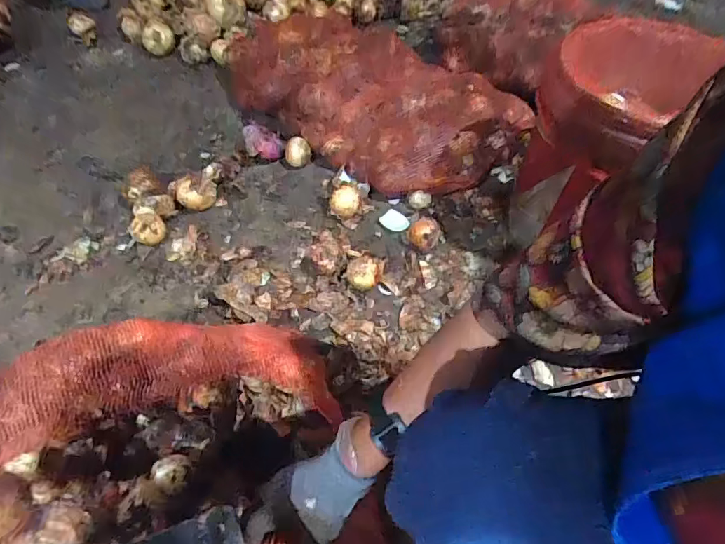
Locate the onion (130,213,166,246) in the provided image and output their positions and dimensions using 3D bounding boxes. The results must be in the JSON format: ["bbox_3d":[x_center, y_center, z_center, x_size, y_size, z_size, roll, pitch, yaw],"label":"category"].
[{"bbox_3d":[-0.435,-0.086,0.915,0.063,0.040,0.061,1,54,-1],"label":"onion"}]

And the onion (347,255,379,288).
[{"bbox_3d":[0.000,0.001,0.858,0.057,0.057,0.056,1,54,-1],"label":"onion"}]

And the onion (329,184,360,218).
[{"bbox_3d":[-0.038,-0.151,0.966,0.065,0.064,0.069,3,54,1],"label":"onion"}]

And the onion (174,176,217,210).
[{"bbox_3d":[-0.355,-0.169,0.959,0.083,0.061,0.063,-21,57,-16],"label":"onion"}]

